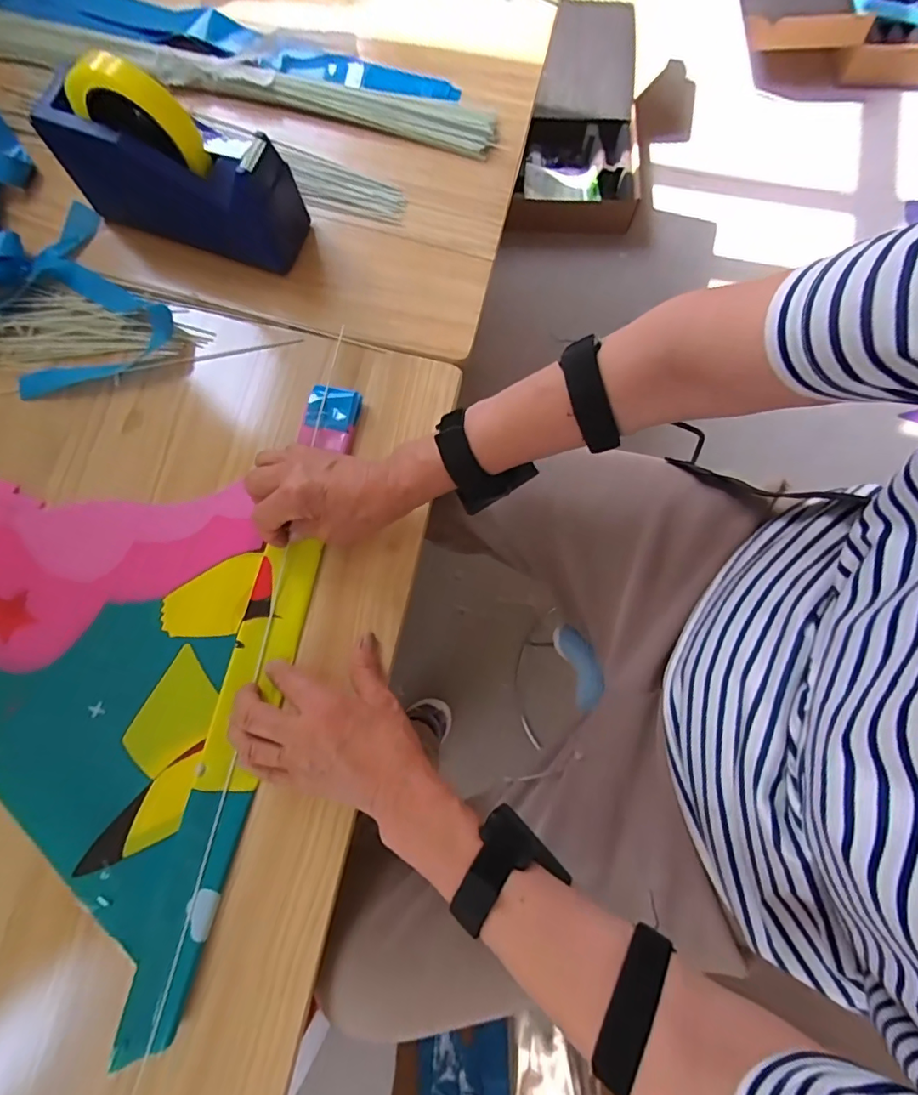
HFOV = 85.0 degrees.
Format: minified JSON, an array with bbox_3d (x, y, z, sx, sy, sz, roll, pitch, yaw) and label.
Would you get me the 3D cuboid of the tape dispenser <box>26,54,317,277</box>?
[{"bbox_3d":[-0.252,-0.339,0.442,0.197,0.128,0.066,17,78,3],"label":"tape dispenser"}]

